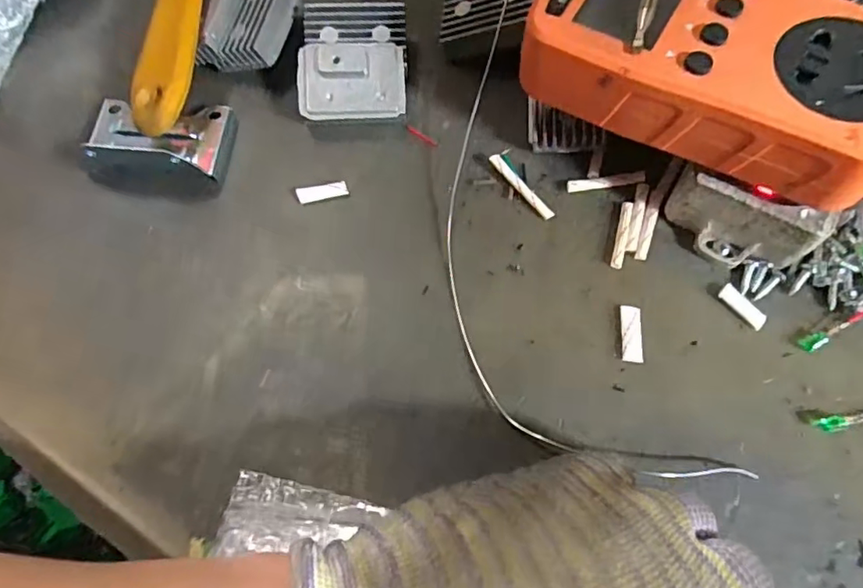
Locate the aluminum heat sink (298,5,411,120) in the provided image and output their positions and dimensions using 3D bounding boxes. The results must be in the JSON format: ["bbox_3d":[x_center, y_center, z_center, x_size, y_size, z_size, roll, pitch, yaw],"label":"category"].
[{"bbox_3d":[-0.034,-0.102,0.252,0.046,0.021,0.055,-1,70,1],"label":"aluminum heat sink"}]

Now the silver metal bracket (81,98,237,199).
[{"bbox_3d":[-0.118,-0.066,0.240,0.059,0.018,0.045,4,71,3],"label":"silver metal bracket"}]

